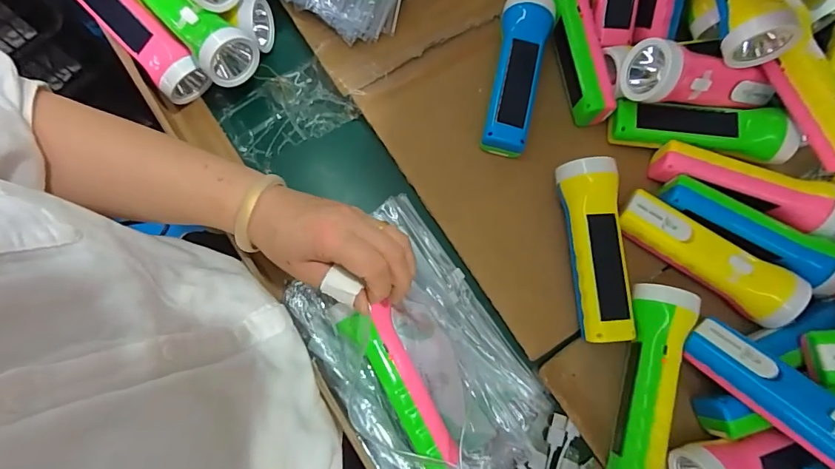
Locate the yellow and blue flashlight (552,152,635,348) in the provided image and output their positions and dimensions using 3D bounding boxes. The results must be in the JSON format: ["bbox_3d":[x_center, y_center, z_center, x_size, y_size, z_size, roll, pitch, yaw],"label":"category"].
[{"bbox_3d":[0.161,0.013,0.379,0.044,0.035,0.159,-5,77,-2],"label":"yellow and blue flashlight"}]

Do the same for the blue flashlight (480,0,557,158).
[{"bbox_3d":[0.100,-0.161,0.434,0.054,0.052,0.164,10,77,2],"label":"blue flashlight"}]

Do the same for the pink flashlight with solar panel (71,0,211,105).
[{"bbox_3d":[-0.285,-0.208,0.420,0.048,0.043,0.167,-44,101,-9],"label":"pink flashlight with solar panel"}]

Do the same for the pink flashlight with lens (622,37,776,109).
[{"bbox_3d":[0.271,-0.142,0.399,0.156,0.047,0.053,5,77,-13],"label":"pink flashlight with lens"}]

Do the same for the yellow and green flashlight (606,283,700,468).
[{"bbox_3d":[0.194,0.123,0.360,0.041,0.045,0.158,15,78,3],"label":"yellow and green flashlight"}]

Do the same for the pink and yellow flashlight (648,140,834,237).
[{"bbox_3d":[0.314,-0.047,0.403,0.167,0.039,0.048,22,78,4],"label":"pink and yellow flashlight"}]

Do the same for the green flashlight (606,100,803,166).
[{"bbox_3d":[0.275,-0.104,0.416,0.158,0.047,0.048,10,77,2],"label":"green flashlight"}]

